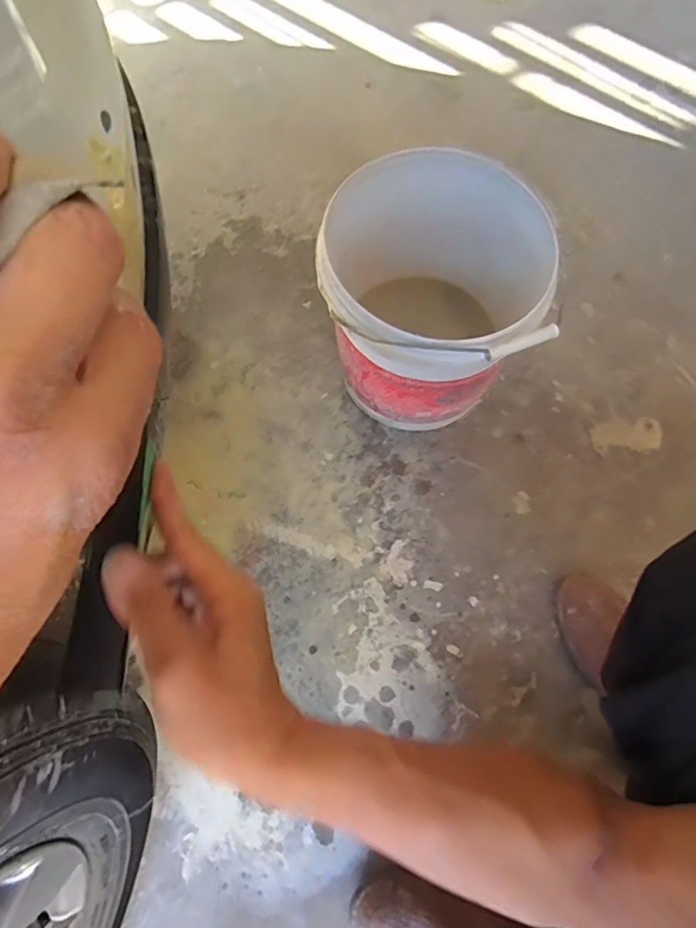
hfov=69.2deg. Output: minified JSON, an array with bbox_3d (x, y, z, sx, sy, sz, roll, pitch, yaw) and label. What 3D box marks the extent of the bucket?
[{"bbox_3d":[0.097,-0.193,0.656,0.263,0.269,0.251,0,70,1],"label":"bucket"}]

